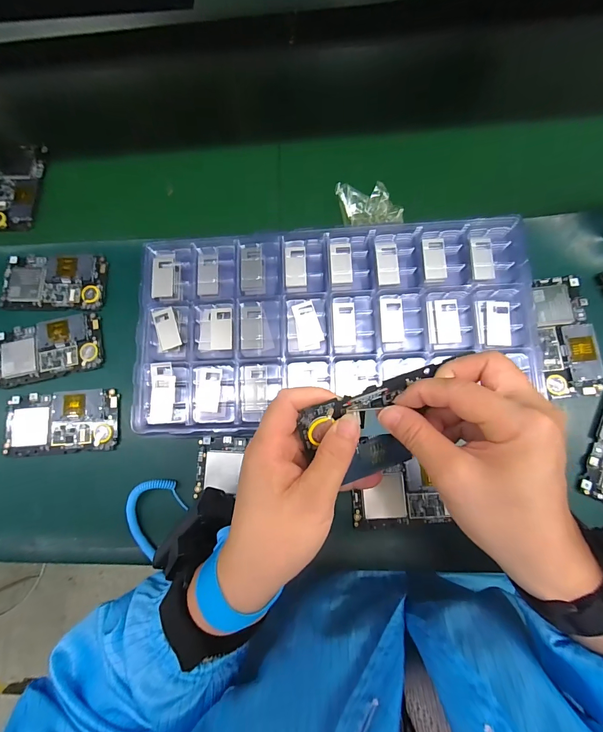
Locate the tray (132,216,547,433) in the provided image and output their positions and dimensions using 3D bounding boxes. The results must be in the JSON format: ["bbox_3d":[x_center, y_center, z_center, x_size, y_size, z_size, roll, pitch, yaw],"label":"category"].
[{"bbox_3d":[0.028,-0.042,0.348,0.384,0.028,0.195,-2,83,3],"label":"tray"}]

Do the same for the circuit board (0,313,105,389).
[{"bbox_3d":[-0.290,-0.019,0.392,0.125,0.005,0.067,-12,77,1],"label":"circuit board"}]

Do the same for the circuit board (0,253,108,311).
[{"bbox_3d":[-0.293,-0.100,0.407,0.123,0.007,0.067,0,78,4],"label":"circuit board"}]

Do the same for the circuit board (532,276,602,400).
[{"bbox_3d":[0.273,-0.032,0.354,0.056,0.009,0.124,-6,83,2],"label":"circuit board"}]

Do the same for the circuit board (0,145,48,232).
[{"bbox_3d":[-0.372,-0.238,0.449,0.062,0.010,0.126,3,78,5],"label":"circuit board"}]

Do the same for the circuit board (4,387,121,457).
[{"bbox_3d":[-0.264,0.062,0.377,0.126,0.004,0.066,-5,77,3],"label":"circuit board"}]

